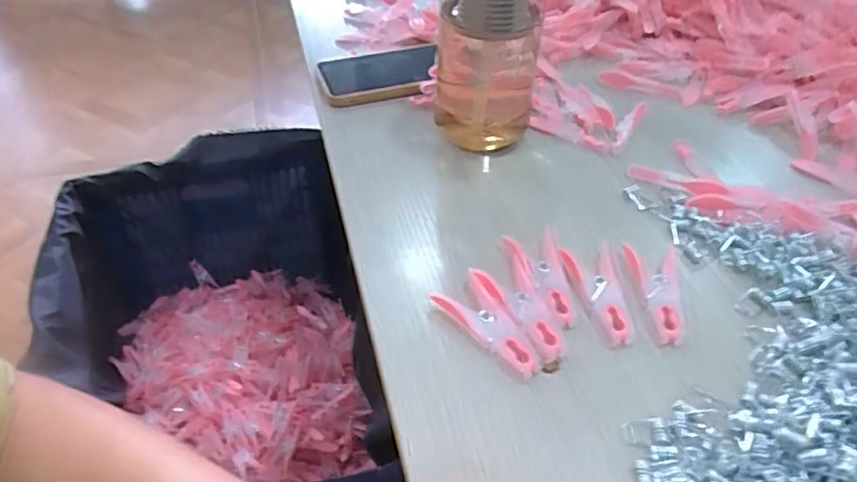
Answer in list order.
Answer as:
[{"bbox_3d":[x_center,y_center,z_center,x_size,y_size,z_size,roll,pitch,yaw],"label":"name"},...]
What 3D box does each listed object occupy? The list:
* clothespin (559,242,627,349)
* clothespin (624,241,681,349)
[{"bbox_3d":[0.107,0.034,0.373,0.030,0.009,0.074,-5,46,0],"label":"clothespin"},{"bbox_3d":[0.144,0.033,0.373,0.031,0.012,0.072,3,46,8],"label":"clothespin"}]

